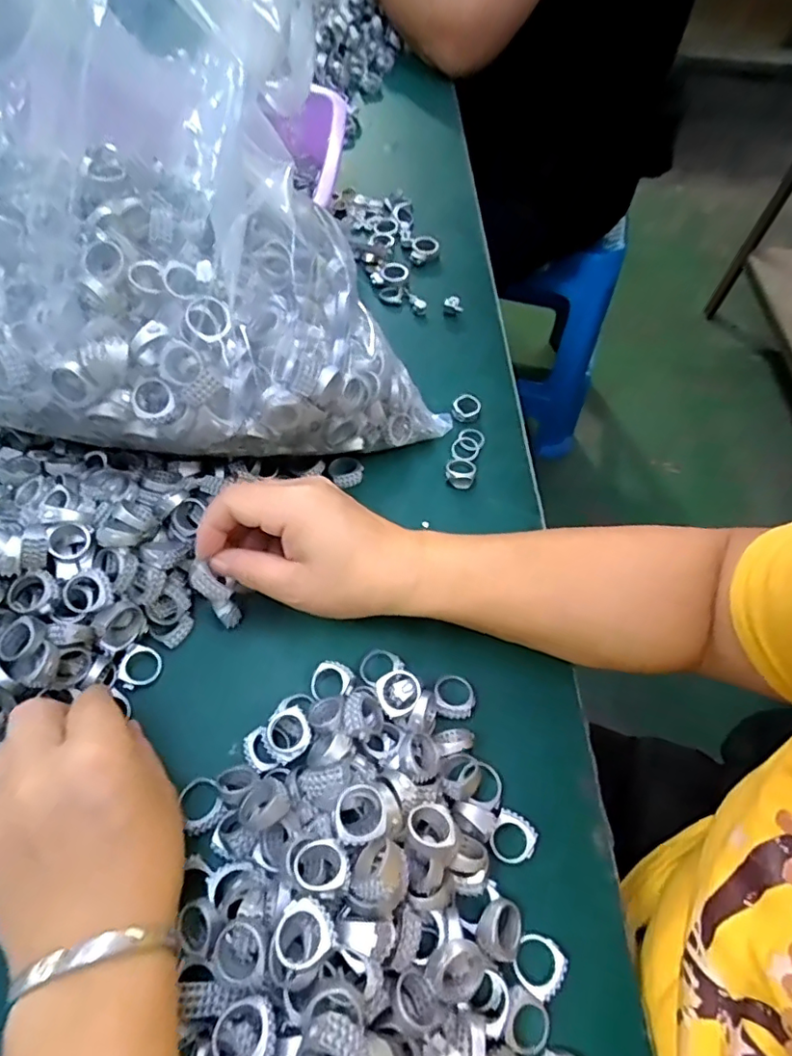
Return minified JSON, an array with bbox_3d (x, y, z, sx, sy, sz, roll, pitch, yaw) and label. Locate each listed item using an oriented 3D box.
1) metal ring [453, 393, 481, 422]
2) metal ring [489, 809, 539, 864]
[{"bbox_3d":[0.055,-0.094,0.432,0.021,0.011,0.022,2,59,-3],"label":"metal ring"},{"bbox_3d":[0.060,0.158,0.285,0.023,0.009,0.022,2,59,-3],"label":"metal ring"}]

